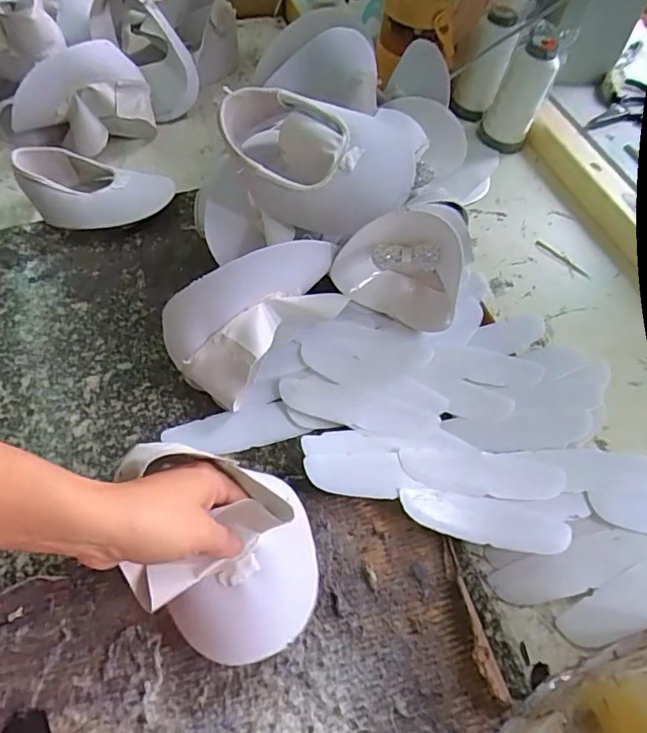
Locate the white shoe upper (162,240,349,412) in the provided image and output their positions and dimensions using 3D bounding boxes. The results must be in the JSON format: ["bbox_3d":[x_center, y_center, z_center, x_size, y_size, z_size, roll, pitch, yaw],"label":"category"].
[{"bbox_3d":[-0.054,-0.036,0.439,0.150,0.100,0.096,-16,61,-14],"label":"white shoe upper"}]

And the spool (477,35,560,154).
[{"bbox_3d":[0.232,-0.324,0.631,0.057,0.108,0.053,19,59,7],"label":"spool"}]

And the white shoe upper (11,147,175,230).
[{"bbox_3d":[-0.244,-0.186,0.559,0.162,0.056,0.100,15,59,5],"label":"white shoe upper"}]

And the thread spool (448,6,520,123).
[{"bbox_3d":[0.193,-0.364,0.652,0.055,0.114,0.061,19,59,7],"label":"thread spool"}]

